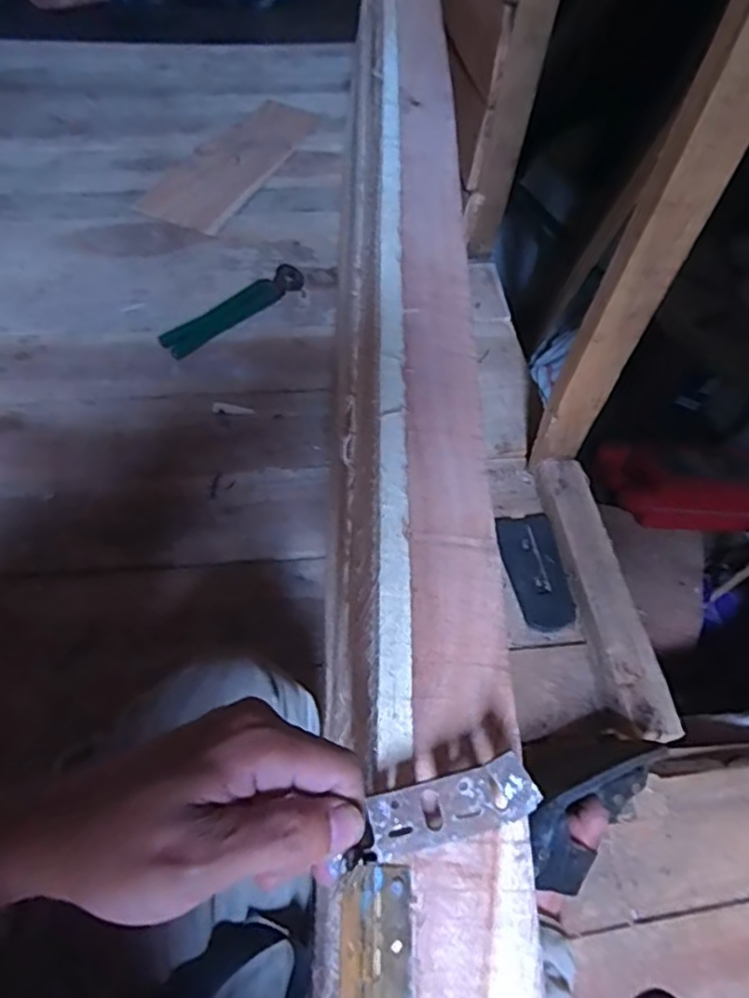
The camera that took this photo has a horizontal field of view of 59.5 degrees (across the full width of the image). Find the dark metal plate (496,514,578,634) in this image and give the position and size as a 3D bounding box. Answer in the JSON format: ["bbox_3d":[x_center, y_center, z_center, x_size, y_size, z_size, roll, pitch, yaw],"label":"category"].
[{"bbox_3d":[0.195,0.086,0.783,0.070,0.008,0.146,-6,59,-8],"label":"dark metal plate"}]

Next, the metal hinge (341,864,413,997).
[{"bbox_3d":[0.001,0.152,0.220,0.024,0.012,0.050,4,58,-3],"label":"metal hinge"}]

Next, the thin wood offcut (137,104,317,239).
[{"bbox_3d":[-0.243,-0.607,1.165,0.135,0.019,0.419,22,59,9],"label":"thin wood offcut"}]

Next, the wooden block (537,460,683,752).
[{"bbox_3d":[0.263,0.101,0.767,0.060,0.038,0.354,-4,59,-7],"label":"wooden block"}]

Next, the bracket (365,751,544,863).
[{"bbox_3d":[0.028,0.114,0.240,0.063,0.004,0.023,-19,85,-1],"label":"bracket"}]

